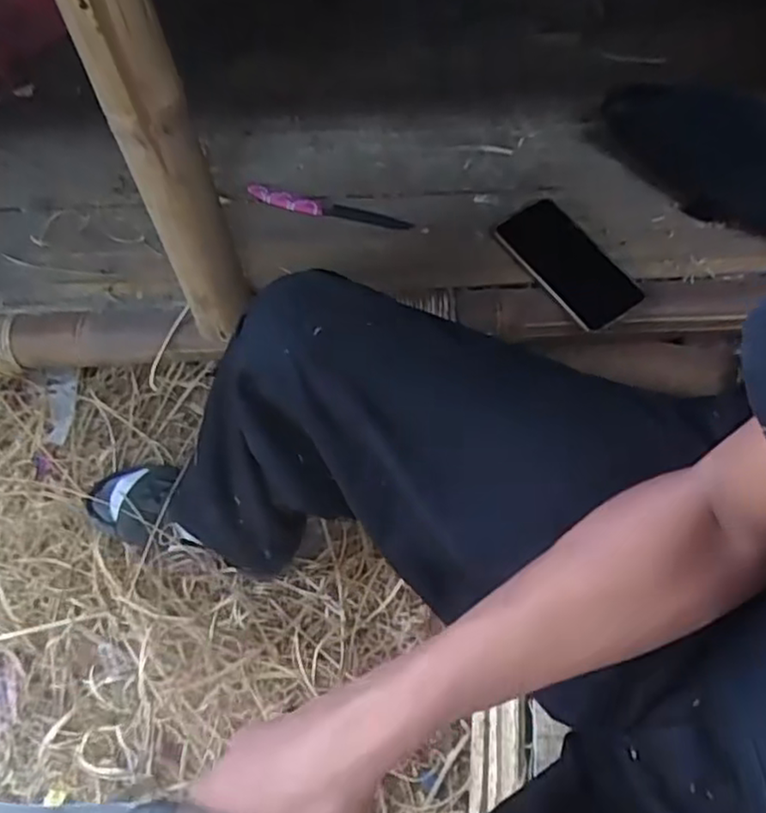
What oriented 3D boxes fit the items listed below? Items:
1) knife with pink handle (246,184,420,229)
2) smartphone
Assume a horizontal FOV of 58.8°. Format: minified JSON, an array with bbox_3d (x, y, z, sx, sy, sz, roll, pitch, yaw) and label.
[{"bbox_3d":[-0.065,-0.229,0.776,0.195,0.015,0.024,14,63,6],"label":"knife with pink handle"},{"bbox_3d":[0.201,-0.155,0.736,0.083,0.016,0.165,-32,68,-16],"label":"smartphone"}]

